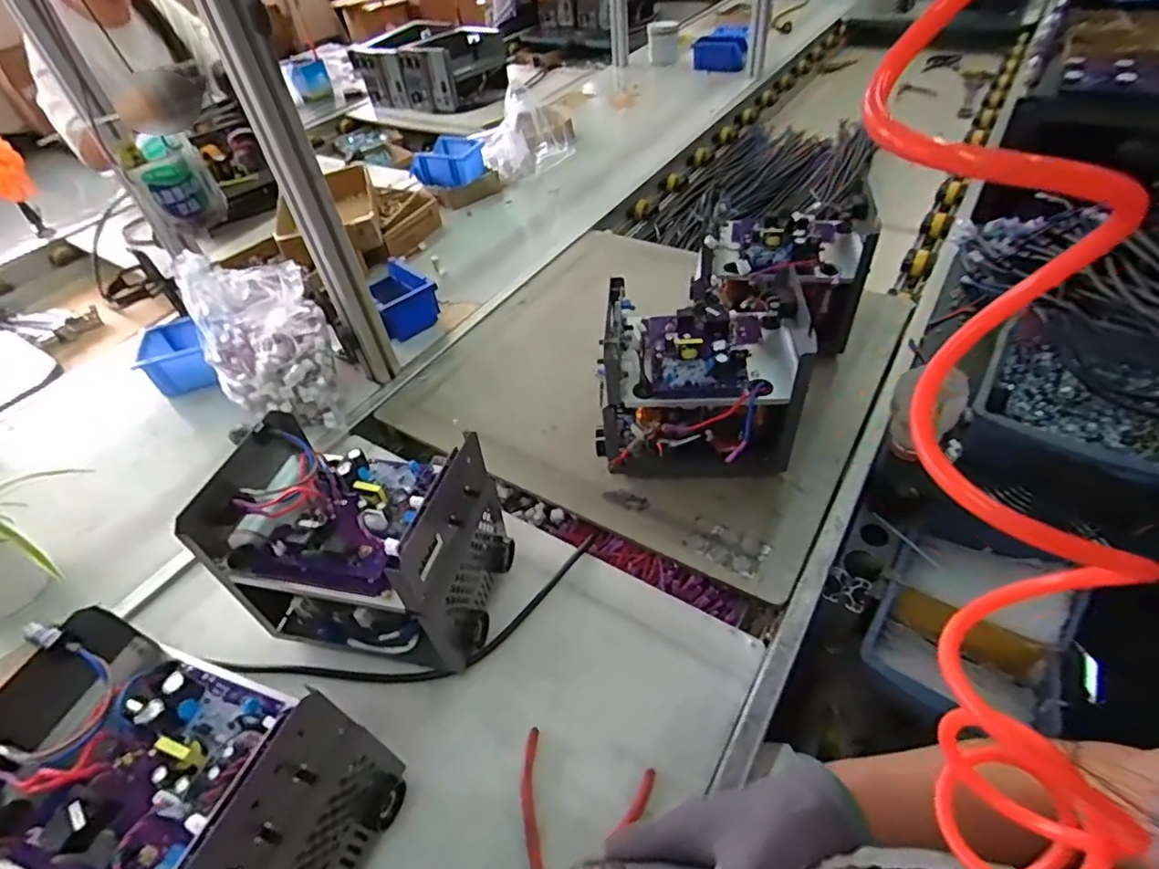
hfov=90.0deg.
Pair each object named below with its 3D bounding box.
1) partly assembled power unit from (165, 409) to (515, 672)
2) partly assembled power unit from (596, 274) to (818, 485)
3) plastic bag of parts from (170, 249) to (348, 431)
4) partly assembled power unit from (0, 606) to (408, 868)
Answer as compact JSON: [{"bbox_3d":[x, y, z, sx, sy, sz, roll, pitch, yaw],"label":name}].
[{"bbox_3d":[-0.203,0.106,0.559,0.232,0.184,0.144,5,47,11],"label":"partly assembled power unit"},{"bbox_3d":[0.136,-0.052,0.673,0.206,0.188,0.154,1,46,7],"label":"partly assembled power unit"},{"bbox_3d":[-0.420,-0.116,0.783,0.155,0.198,0.142,-10,46,-4],"label":"plastic bag of parts"},{"bbox_3d":[-0.280,0.266,0.426,0.238,0.195,0.145,11,49,16],"label":"partly assembled power unit"}]

